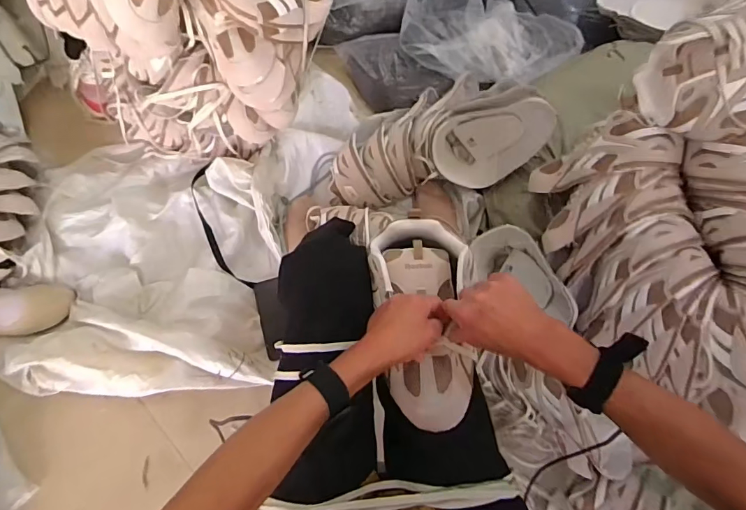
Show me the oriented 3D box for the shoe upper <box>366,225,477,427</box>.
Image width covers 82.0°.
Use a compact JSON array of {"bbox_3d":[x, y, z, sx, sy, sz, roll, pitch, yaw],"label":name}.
[{"bbox_3d":[0.063,0.074,0.504,0.114,0.057,0.240,-6,79,-4],"label":"shoe upper"}]

